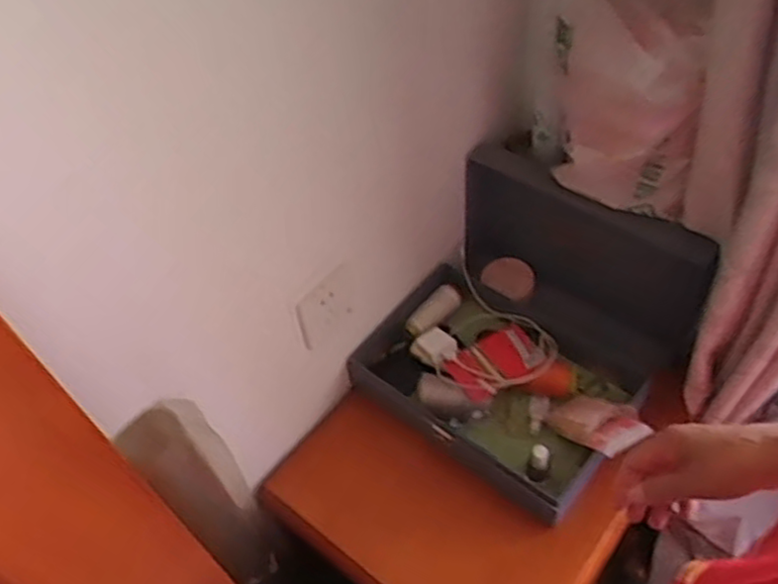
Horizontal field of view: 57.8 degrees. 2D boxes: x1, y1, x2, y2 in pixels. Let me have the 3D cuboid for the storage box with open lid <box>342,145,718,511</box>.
[{"bbox_3d":[0.170,0.039,0.955,0.374,0.255,0.350,34,60,29],"label":"storage box with open lid"}]

